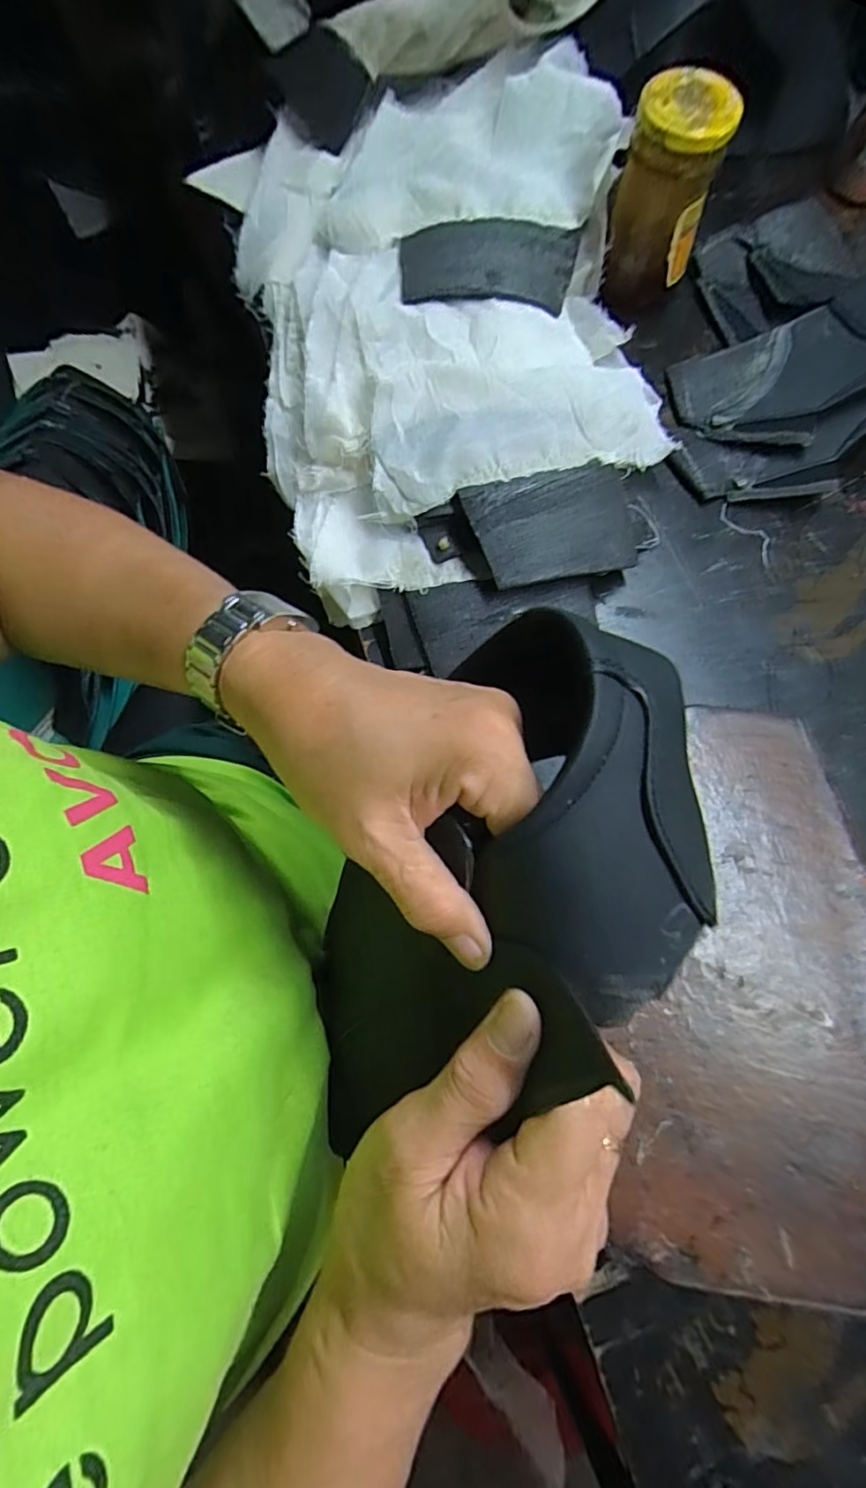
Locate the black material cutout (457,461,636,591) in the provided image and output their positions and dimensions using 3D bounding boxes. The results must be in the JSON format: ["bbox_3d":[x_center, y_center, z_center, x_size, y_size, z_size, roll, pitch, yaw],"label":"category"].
[{"bbox_3d":[0.073,-0.126,0.326,0.100,0.009,0.061,-17,94,-16],"label":"black material cutout"}]

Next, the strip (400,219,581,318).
[{"bbox_3d":[0.037,-0.310,0.364,0.113,0.019,0.071,4,75,1],"label":"strip"}]

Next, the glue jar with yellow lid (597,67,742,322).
[{"bbox_3d":[0.148,-0.351,0.372,0.059,0.108,0.052,19,75,5],"label":"glue jar with yellow lid"}]

